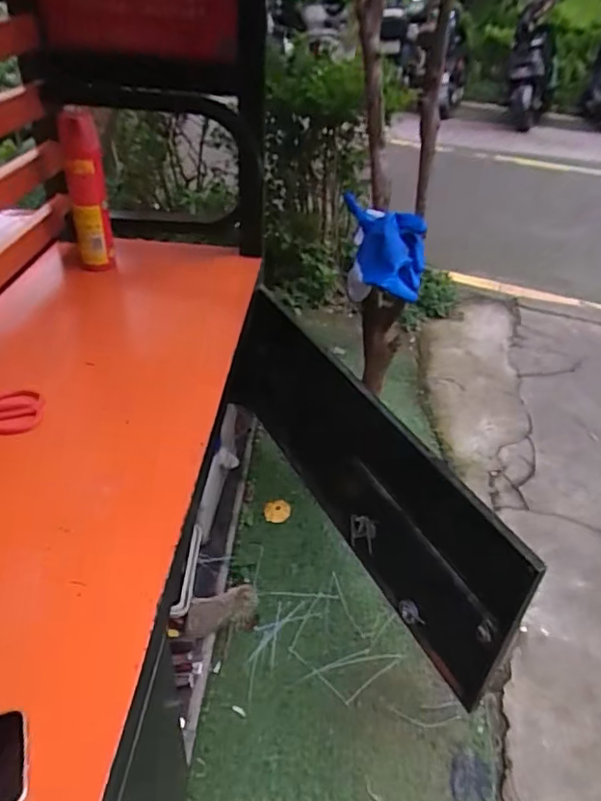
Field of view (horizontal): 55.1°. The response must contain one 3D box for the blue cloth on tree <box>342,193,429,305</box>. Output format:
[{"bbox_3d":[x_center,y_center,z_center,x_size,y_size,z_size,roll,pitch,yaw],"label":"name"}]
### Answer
[{"bbox_3d":[0.130,-0.237,0.898,0.129,0.112,0.101,4,37,2],"label":"blue cloth on tree"}]

